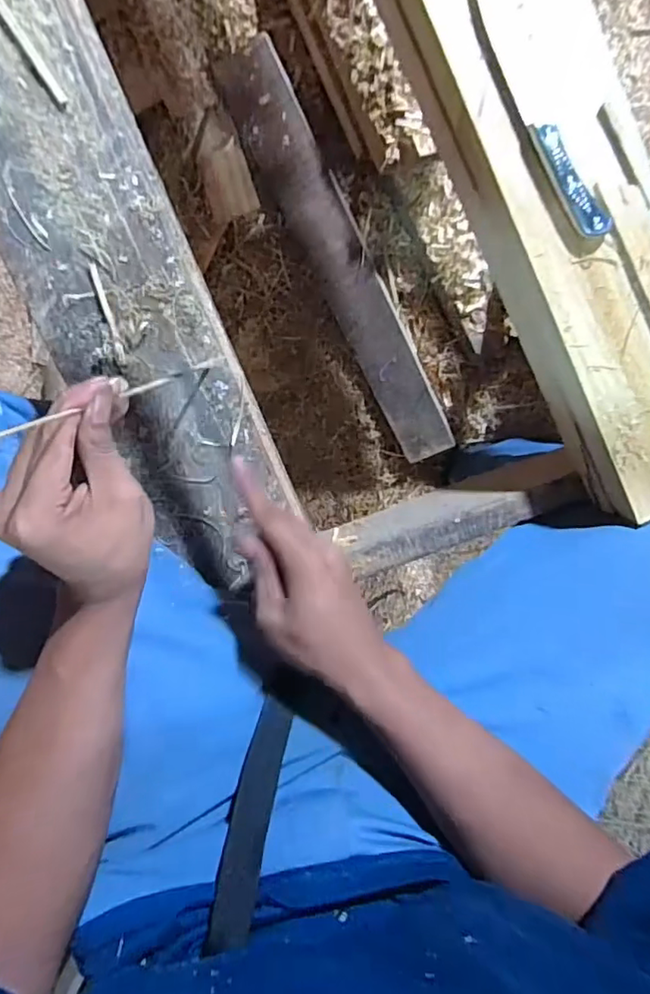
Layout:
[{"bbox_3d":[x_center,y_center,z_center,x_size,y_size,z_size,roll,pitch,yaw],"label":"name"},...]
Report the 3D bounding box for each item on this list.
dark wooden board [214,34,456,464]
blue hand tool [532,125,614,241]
[{"bbox_3d":[0.027,-0.318,0.830,0.098,0.029,0.592,-19,111,30],"label":"dark wooden board"},{"bbox_3d":[0.187,-0.241,0.437,0.024,0.009,0.093,-36,99,3],"label":"blue hand tool"}]

